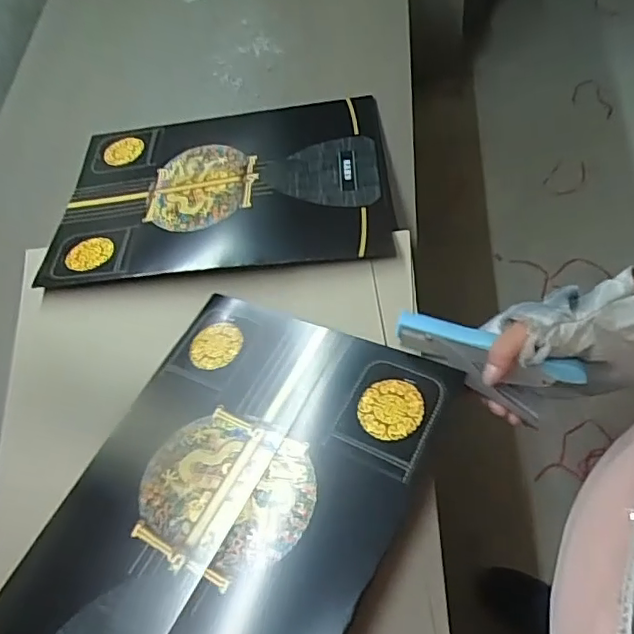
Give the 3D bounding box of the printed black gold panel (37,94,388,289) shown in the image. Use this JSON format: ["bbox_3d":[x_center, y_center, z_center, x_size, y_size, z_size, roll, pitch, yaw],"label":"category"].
[{"bbox_3d":[-0.114,-0.158,0.694,0.386,0.028,0.290,-6,50,5],"label":"printed black gold panel"}]

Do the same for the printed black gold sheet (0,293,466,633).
[{"bbox_3d":[-0.080,0.164,0.476,0.279,0.033,0.373,18,62,30],"label":"printed black gold sheet"}]

